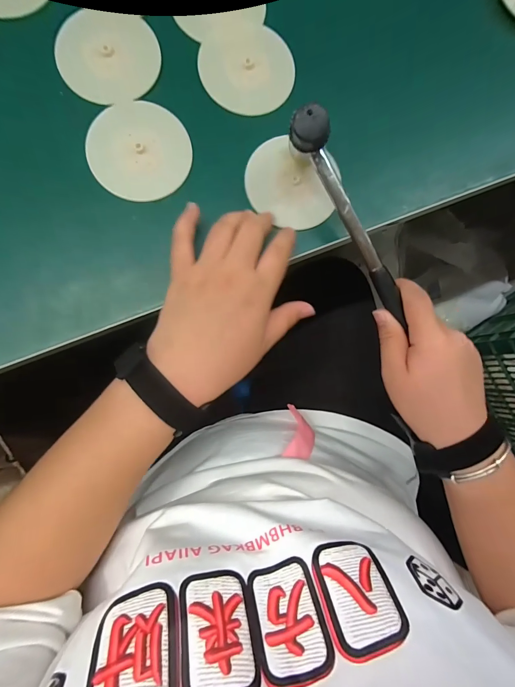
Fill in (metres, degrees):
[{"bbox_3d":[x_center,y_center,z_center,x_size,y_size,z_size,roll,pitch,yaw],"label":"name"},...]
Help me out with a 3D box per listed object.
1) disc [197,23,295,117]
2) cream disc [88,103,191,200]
[{"bbox_3d":[-0.009,-0.248,0.296,0.083,0.007,0.079,0,85,-6],"label":"disc"},{"bbox_3d":[-0.101,-0.166,0.283,0.083,0.005,0.084,0,85,-6],"label":"cream disc"}]

